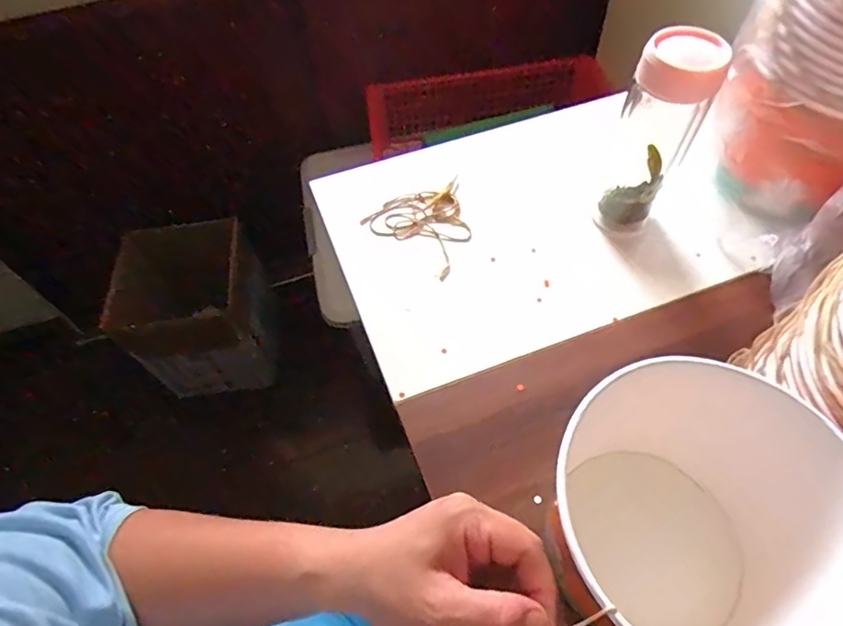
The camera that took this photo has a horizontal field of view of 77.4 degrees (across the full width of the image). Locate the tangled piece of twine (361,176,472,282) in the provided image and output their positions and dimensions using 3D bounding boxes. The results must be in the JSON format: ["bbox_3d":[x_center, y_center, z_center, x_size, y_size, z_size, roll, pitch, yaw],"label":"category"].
[{"bbox_3d":[0.011,-0.100,0.542,0.108,0.006,0.104,33,65,20],"label":"tangled piece of twine"}]

